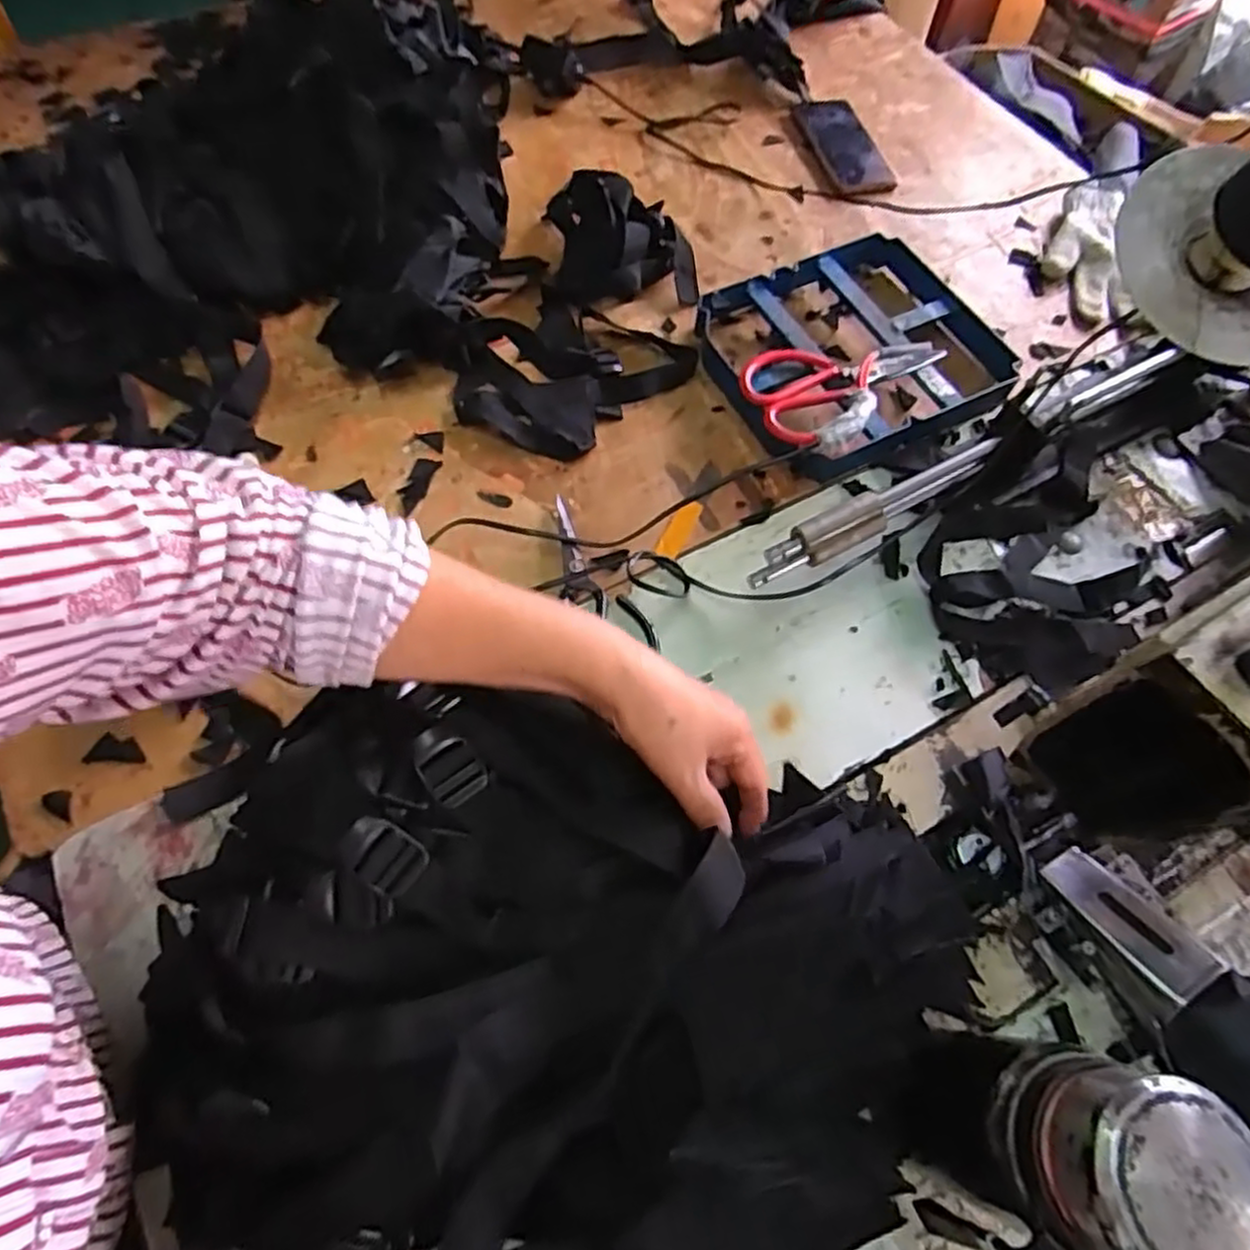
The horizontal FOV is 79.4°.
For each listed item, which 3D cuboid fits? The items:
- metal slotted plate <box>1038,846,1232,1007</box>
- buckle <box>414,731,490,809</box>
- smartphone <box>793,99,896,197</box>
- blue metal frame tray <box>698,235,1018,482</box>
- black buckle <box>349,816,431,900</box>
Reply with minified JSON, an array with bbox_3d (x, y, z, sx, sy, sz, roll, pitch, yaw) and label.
[{"bbox_3d":[0.326,0.189,0.487,0.041,0.009,0.103,-26,43,-14],"label":"metal slotted plate"},{"bbox_3d":[-0.091,0.073,0.389,0.028,0.007,0.041,-34,91,-22],"label":"buckle"},{"bbox_3d":[0.261,-0.569,0.893,0.073,0.011,0.170,-13,66,-9],"label":"smartphone"},{"bbox_3d":[0.221,-0.270,0.727,0.283,0.052,0.235,-26,69,-14],"label":"blue metal frame tray"},{"bbox_3d":[-0.118,0.112,0.367,0.040,0.009,0.028,45,78,-14],"label":"black buckle"}]

